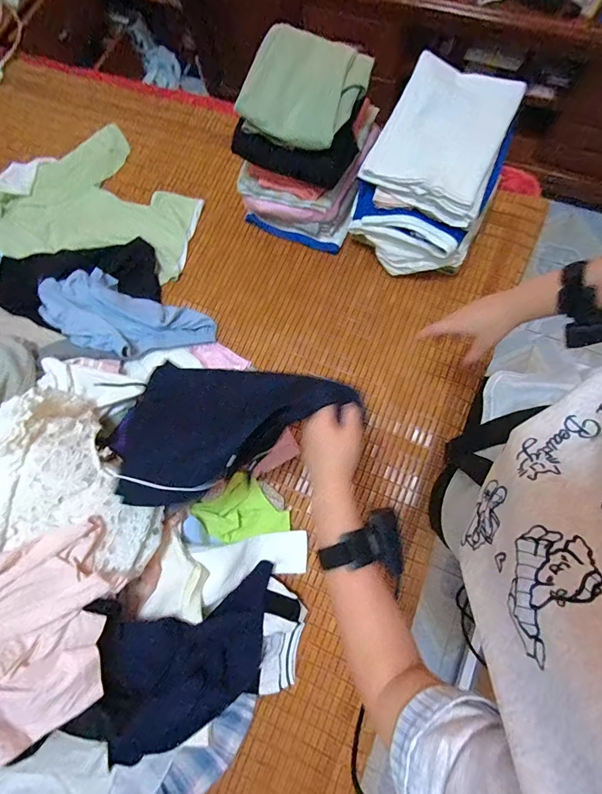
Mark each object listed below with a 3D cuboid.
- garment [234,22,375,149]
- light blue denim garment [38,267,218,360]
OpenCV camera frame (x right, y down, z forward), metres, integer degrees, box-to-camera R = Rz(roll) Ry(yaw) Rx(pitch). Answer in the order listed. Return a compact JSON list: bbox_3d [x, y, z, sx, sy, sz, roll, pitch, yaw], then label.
[{"bbox_3d":[0.013,-0.590,0.696,0.197,0.075,0.209,18,79,8],"label":"garment"},{"bbox_3d":[-0.403,-0.178,0.830,0.375,0.119,0.184,21,77,6],"label":"light blue denim garment"}]

